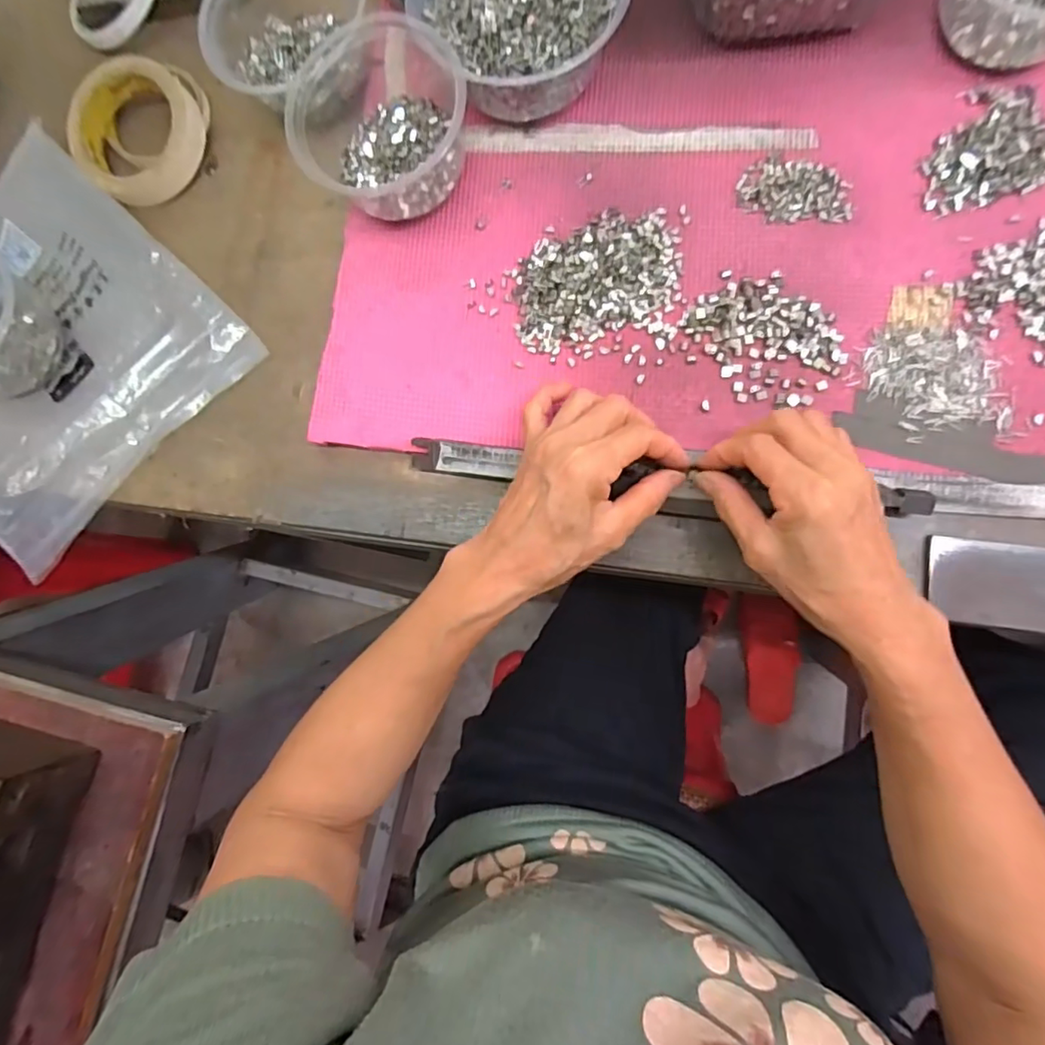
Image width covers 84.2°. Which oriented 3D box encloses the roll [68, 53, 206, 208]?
[{"bbox_3d":[-0.291,-0.294,0.439,0.096,0.047,0.096,-1,84,7],"label":"roll"}]

